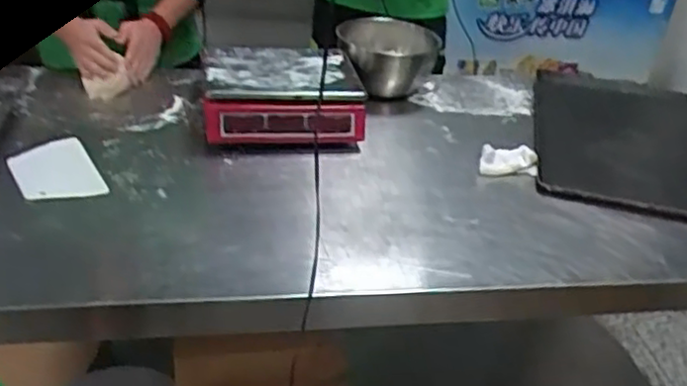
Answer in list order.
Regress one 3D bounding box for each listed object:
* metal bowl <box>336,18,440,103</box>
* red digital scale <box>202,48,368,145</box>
[{"bbox_3d":[0.107,-0.324,1.653,0.219,0.159,0.276,8,31,3],"label":"metal bowl"},{"bbox_3d":[-0.124,-0.191,1.445,0.307,0.120,0.271,1,32,-9],"label":"red digital scale"}]

